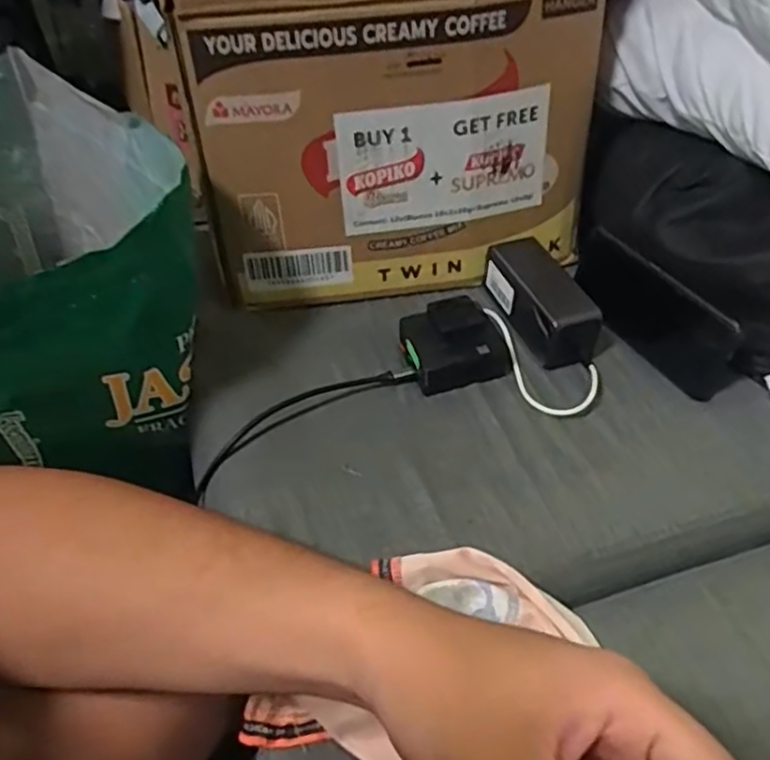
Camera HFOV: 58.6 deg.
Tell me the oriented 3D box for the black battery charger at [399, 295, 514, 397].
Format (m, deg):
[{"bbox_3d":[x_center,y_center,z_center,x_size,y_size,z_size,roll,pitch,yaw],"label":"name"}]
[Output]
[{"bbox_3d":[0.059,-0.034,0.596,0.083,0.044,0.074,-14,48,-12],"label":"black battery charger"}]

